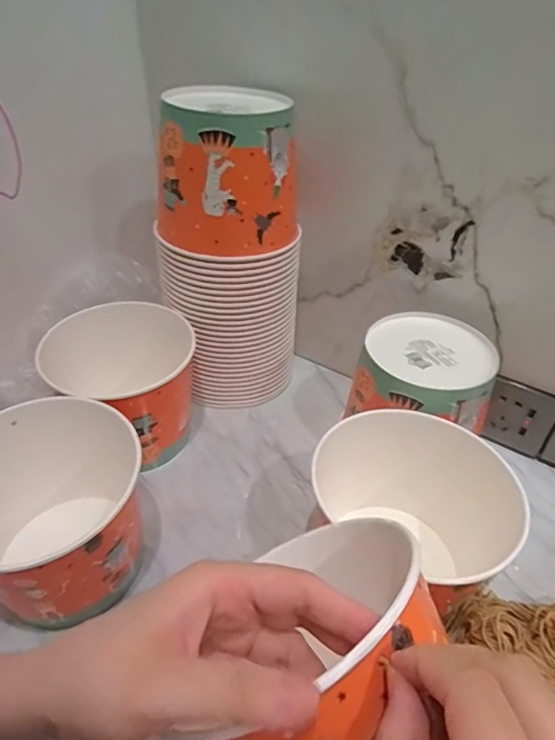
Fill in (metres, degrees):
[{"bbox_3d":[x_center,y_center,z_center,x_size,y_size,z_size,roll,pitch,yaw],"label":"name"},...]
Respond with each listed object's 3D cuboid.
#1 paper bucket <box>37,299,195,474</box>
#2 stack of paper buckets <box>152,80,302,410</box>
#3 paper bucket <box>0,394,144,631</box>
[{"bbox_3d":[-0.172,0.023,0.563,0.155,0.135,0.157,-15,43,-20],"label":"paper bucket"},{"bbox_3d":[-0.053,-0.114,0.565,0.144,0.348,0.135,10,40,10],"label":"stack of paper buckets"},{"bbox_3d":[-0.187,0.122,0.442,0.160,0.130,0.170,1,40,-1],"label":"paper bucket"}]

